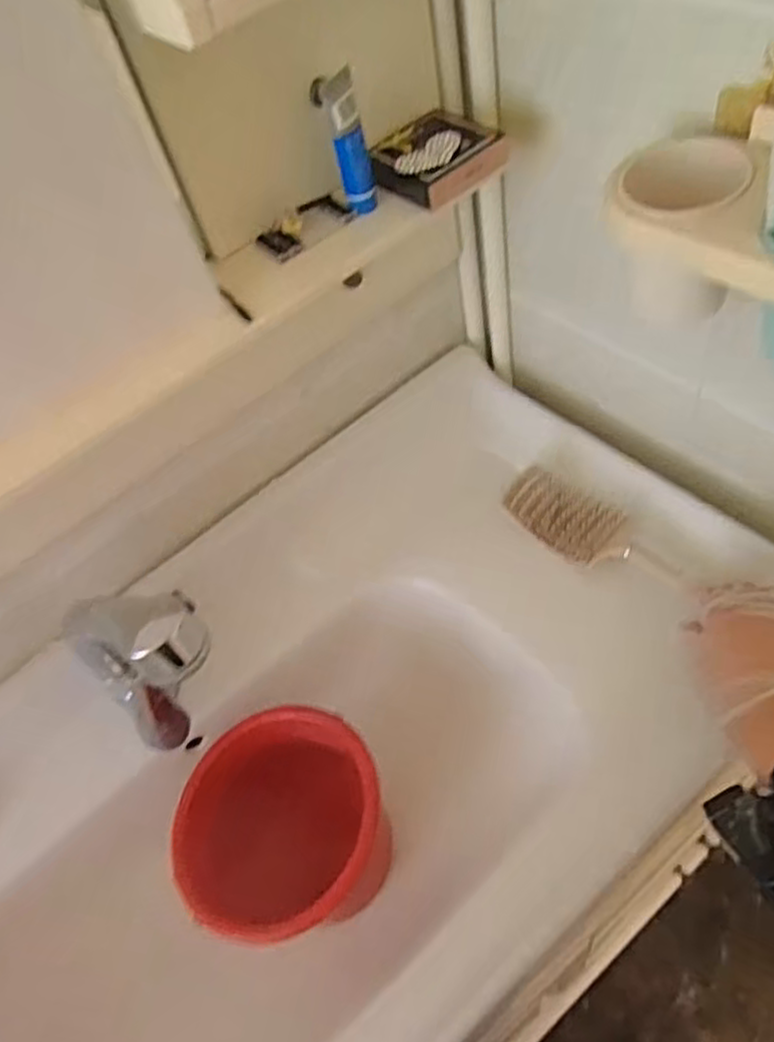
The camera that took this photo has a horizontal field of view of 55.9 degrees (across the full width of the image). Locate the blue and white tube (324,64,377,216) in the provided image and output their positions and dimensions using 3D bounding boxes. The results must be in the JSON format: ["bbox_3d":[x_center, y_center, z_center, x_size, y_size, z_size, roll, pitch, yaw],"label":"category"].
[{"bbox_3d":[-0.025,-0.278,0.542,0.023,0.094,0.028,6,45,11],"label":"blue and white tube"}]

